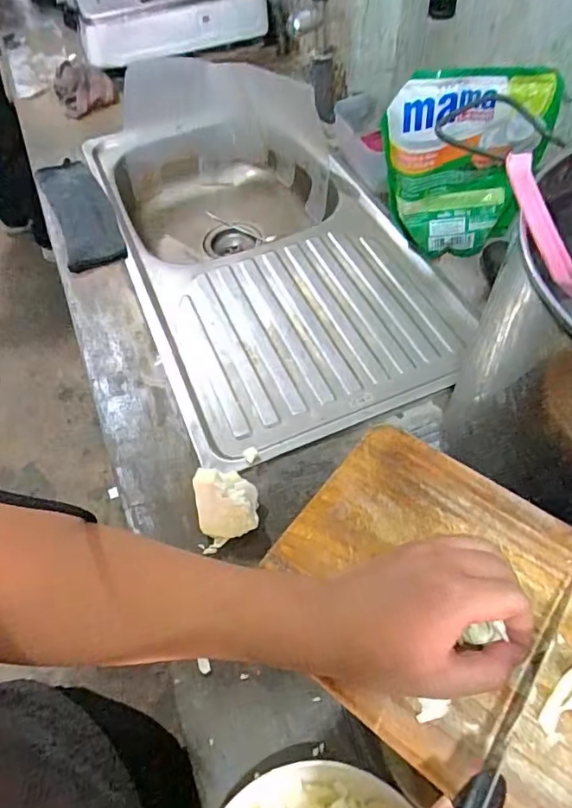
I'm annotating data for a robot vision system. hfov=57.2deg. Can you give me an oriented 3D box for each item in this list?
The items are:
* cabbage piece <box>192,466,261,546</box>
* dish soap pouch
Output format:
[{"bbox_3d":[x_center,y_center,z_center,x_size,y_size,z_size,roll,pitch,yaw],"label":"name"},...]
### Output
[{"bbox_3d":[-0.059,0.100,0.522,0.057,0.059,0.065,-10,56,-3],"label":"cabbage piece"},{"bbox_3d":[0.216,-0.289,0.670,0.183,0.236,0.048,12,58,11],"label":"dish soap pouch"}]

